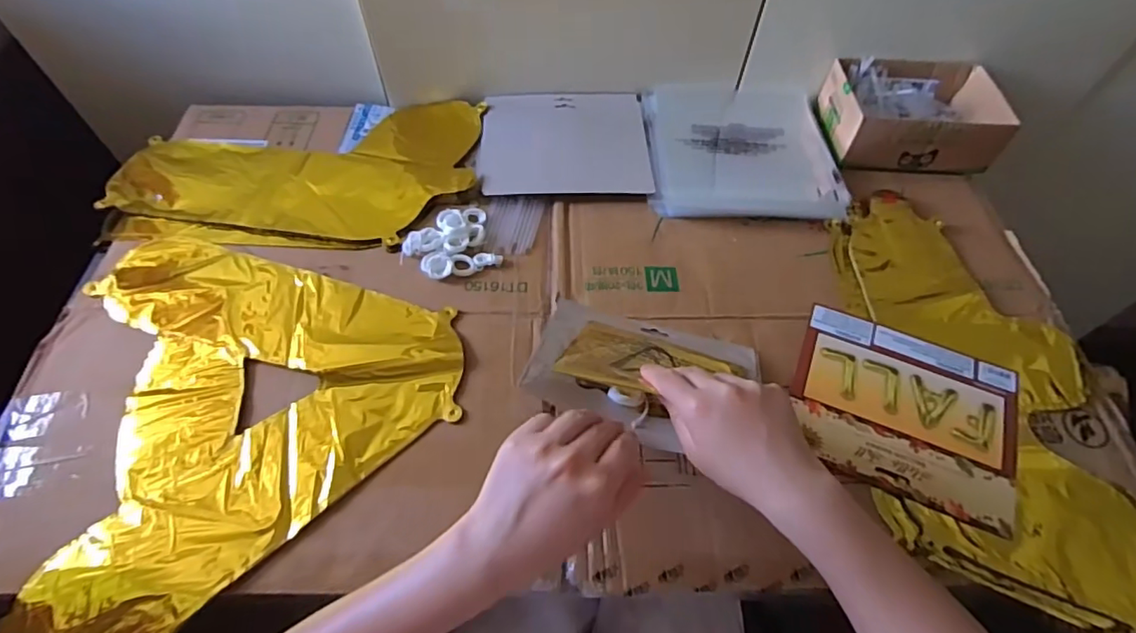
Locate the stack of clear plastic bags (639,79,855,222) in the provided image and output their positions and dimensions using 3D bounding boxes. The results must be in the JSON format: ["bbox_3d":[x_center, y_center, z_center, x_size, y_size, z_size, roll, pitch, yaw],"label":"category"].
[{"bbox_3d":[0.208,-0.216,0.695,0.223,0.017,0.239,2,57,-1],"label":"stack of clear plastic bags"}]

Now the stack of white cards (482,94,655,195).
[{"bbox_3d":[-0.002,-0.213,0.687,0.195,0.012,0.171,0,57,-2],"label":"stack of white cards"}]

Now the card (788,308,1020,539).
[{"bbox_3d":[0.303,0.082,0.507,0.189,0.004,0.160,20,59,11],"label":"card"}]

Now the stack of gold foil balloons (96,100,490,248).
[{"bbox_3d":[-0.309,-0.172,0.653,0.396,0.017,0.231,1,57,-1],"label":"stack of gold foil balloons"}]

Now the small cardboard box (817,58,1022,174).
[{"bbox_3d":[0.415,-0.251,0.688,0.182,0.061,0.137,4,57,1],"label":"small cardboard box"}]

